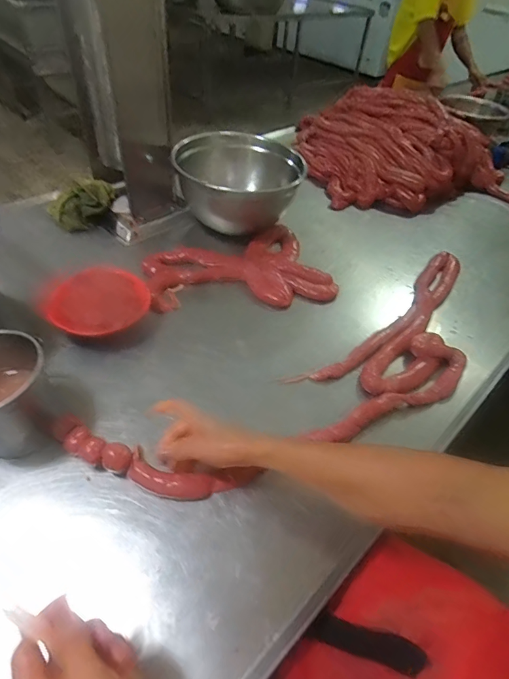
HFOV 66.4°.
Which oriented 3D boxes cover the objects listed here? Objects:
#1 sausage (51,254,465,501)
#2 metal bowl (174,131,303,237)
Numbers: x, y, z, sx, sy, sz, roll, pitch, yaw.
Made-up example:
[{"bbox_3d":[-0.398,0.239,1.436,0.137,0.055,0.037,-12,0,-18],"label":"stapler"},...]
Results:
[{"bbox_3d":[0.148,0.046,0.673,0.868,0.037,0.256,-21,54,-24],"label":"sausage"},{"bbox_3d":[-0.037,-0.373,0.950,0.288,0.182,0.288,8,47,1],"label":"metal bowl"}]

